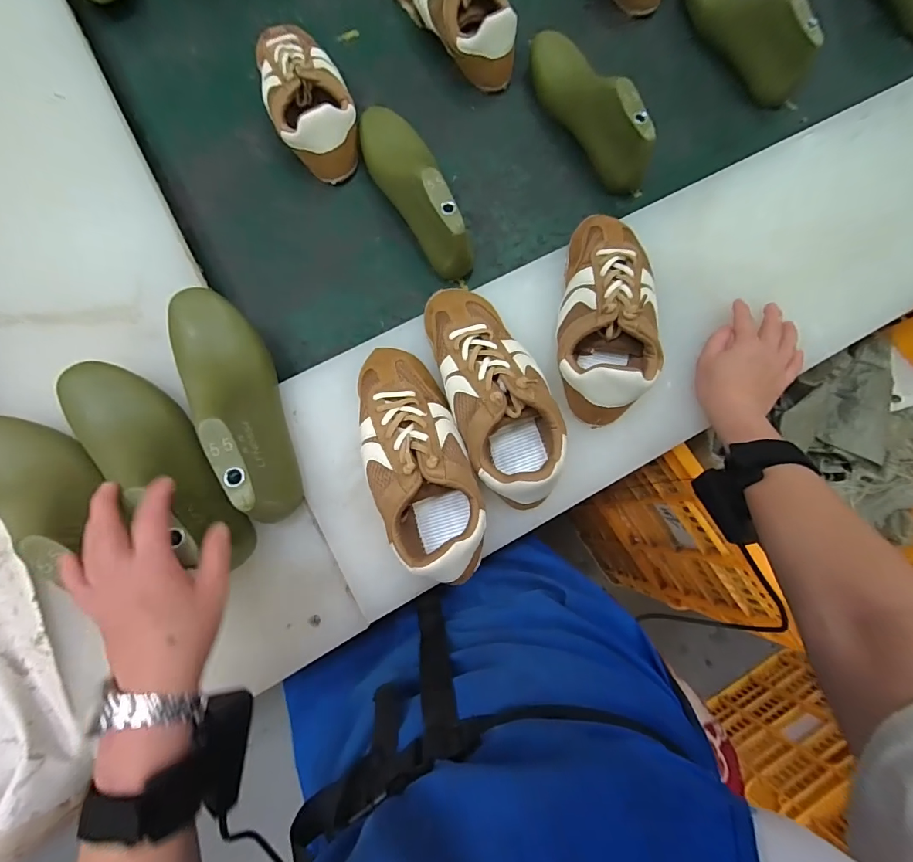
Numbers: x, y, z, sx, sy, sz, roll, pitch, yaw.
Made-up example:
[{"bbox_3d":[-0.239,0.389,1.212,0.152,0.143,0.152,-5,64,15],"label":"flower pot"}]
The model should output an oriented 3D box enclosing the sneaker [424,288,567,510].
[{"bbox_3d":[0.035,-0.042,0.400,0.088,0.076,0.214,-18,81,-5],"label":"sneaker"}]

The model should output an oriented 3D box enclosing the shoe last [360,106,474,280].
[{"bbox_3d":[-0.047,-0.280,0.484,0.070,0.085,0.227,-24,80,-7],"label":"shoe last"}]

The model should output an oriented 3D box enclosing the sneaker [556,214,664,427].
[{"bbox_3d":[0.150,-0.118,0.424,0.091,0.069,0.217,10,78,0],"label":"sneaker"}]

